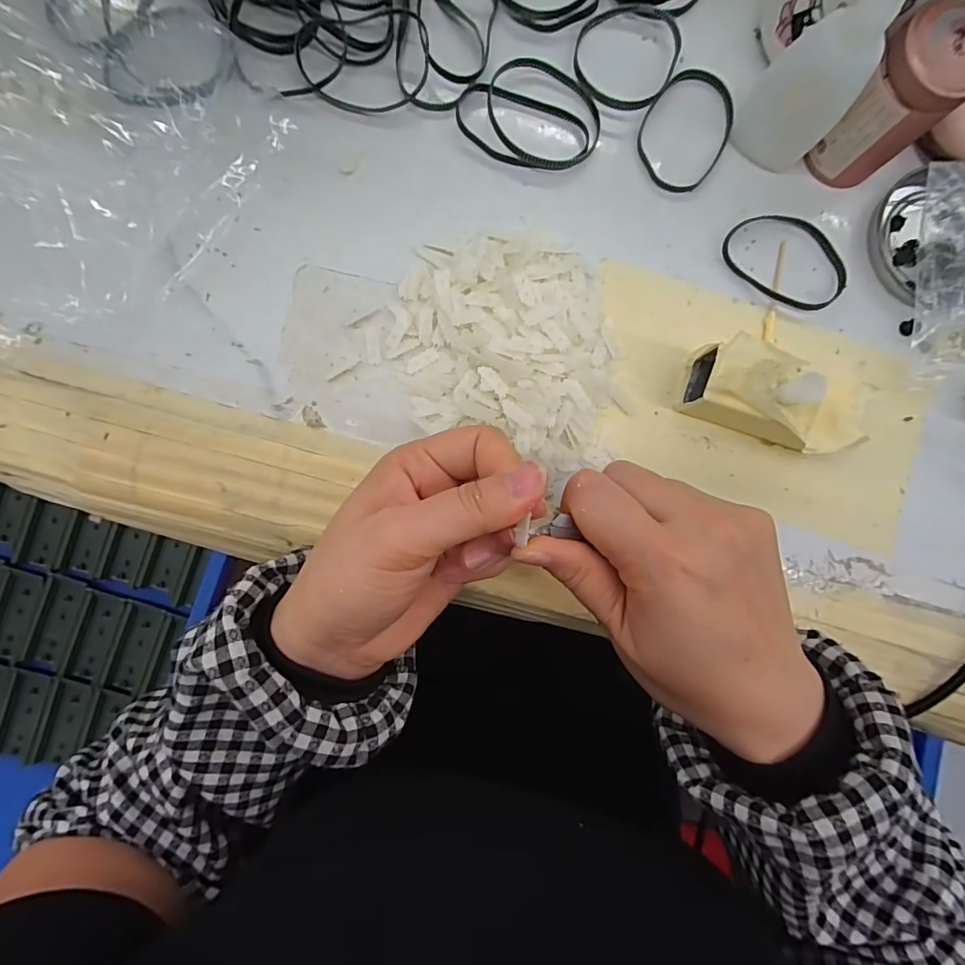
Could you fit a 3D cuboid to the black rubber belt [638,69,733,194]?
[{"bbox_3d":[0.115,-0.198,0.265,0.049,0.006,0.069,36,88,-2],"label":"black rubber belt"}]

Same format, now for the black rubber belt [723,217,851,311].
[{"bbox_3d":[0.172,-0.125,0.267,0.071,0.007,0.046,37,87,1],"label":"black rubber belt"}]

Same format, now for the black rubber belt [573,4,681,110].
[{"bbox_3d":[0.079,-0.235,0.263,0.055,0.005,0.061,20,88,-2],"label":"black rubber belt"}]

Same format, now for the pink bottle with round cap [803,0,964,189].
[{"bbox_3d":[0.206,-0.192,0.240,0.046,0.065,0.043,44,88,-1],"label":"pink bottle with round cap"}]

